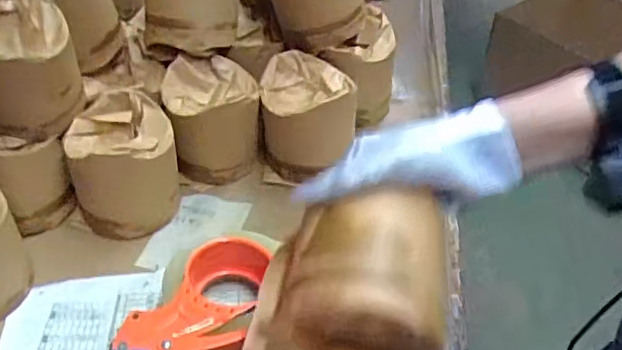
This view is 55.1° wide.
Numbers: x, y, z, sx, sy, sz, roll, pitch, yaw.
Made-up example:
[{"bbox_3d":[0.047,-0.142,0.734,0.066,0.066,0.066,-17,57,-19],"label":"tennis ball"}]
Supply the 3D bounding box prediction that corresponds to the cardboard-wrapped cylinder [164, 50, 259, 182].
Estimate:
[{"bbox_3d":[-0.109,-0.064,0.669,0.094,0.112,0.101,-8,45,-9],"label":"cardboard-wrapped cylinder"}]

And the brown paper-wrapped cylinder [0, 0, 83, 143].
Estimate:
[{"bbox_3d":[-0.273,-0.103,0.560,0.095,0.116,0.103,-16,48,-18],"label":"brown paper-wrapped cylinder"}]

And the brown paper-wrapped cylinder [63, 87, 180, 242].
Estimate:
[{"bbox_3d":[-0.191,-0.013,0.613,0.100,0.107,0.105,-10,45,-12],"label":"brown paper-wrapped cylinder"}]

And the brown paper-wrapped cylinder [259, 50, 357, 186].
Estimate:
[{"bbox_3d":[-0.006,-0.066,0.673,0.098,0.113,0.098,-3,44,-5],"label":"brown paper-wrapped cylinder"}]

